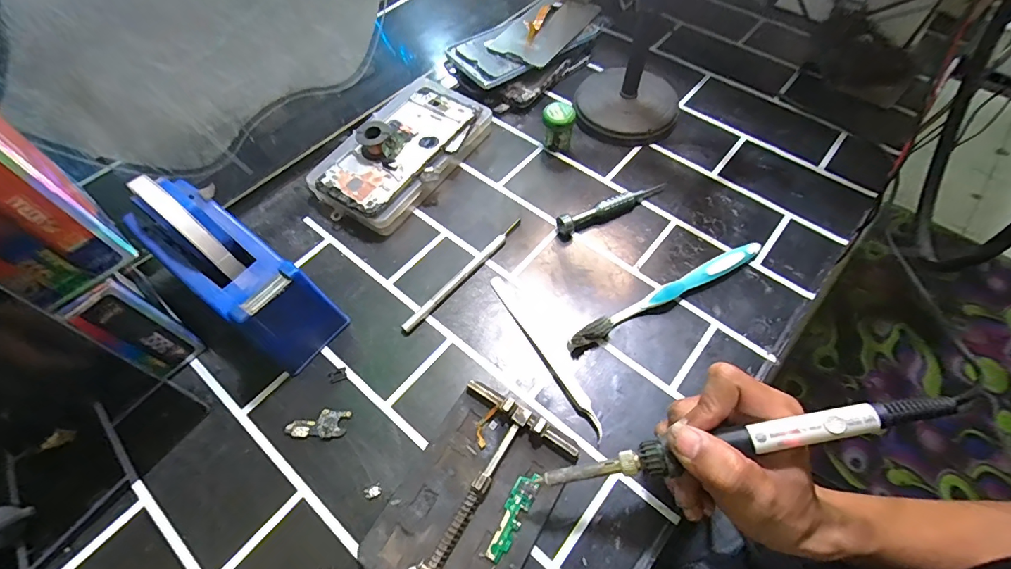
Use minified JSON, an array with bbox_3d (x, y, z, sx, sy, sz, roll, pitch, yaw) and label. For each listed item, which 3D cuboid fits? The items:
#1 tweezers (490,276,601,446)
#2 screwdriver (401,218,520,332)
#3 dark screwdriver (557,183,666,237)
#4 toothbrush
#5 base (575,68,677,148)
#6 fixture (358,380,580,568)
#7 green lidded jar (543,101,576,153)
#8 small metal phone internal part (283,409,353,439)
[{"bbox_3d":[0.029,0.048,0.338,0.014,0.006,0.145,-27,62,-15],"label":"tweezers"},{"bbox_3d":[-0.033,-0.010,0.374,0.010,0.009,0.137,36,65,20],"label":"screwdriver"},{"bbox_3d":[0.100,-0.071,0.405,0.115,0.018,0.017,-25,62,-14],"label":"dark screwdriver"},{"bbox_3d":[0.131,0.006,0.356,0.185,0.016,0.015,-25,62,-14],"label":"toothbrush"},{"bbox_3d":[0.125,-0.186,0.466,0.104,0.031,0.093,14,60,9],"label":"base"},{"bbox_3d":[-0.020,0.133,0.277,0.088,0.017,0.126,28,65,15],"label":"fixture"},{"bbox_3d":[0.051,-0.151,0.439,0.029,0.045,0.026,6,59,4],"label":"green lidded jar"},{"bbox_3d":[-0.132,0.097,0.314,0.043,0.004,0.019,2,59,2],"label":"small metal phone internal part"}]

